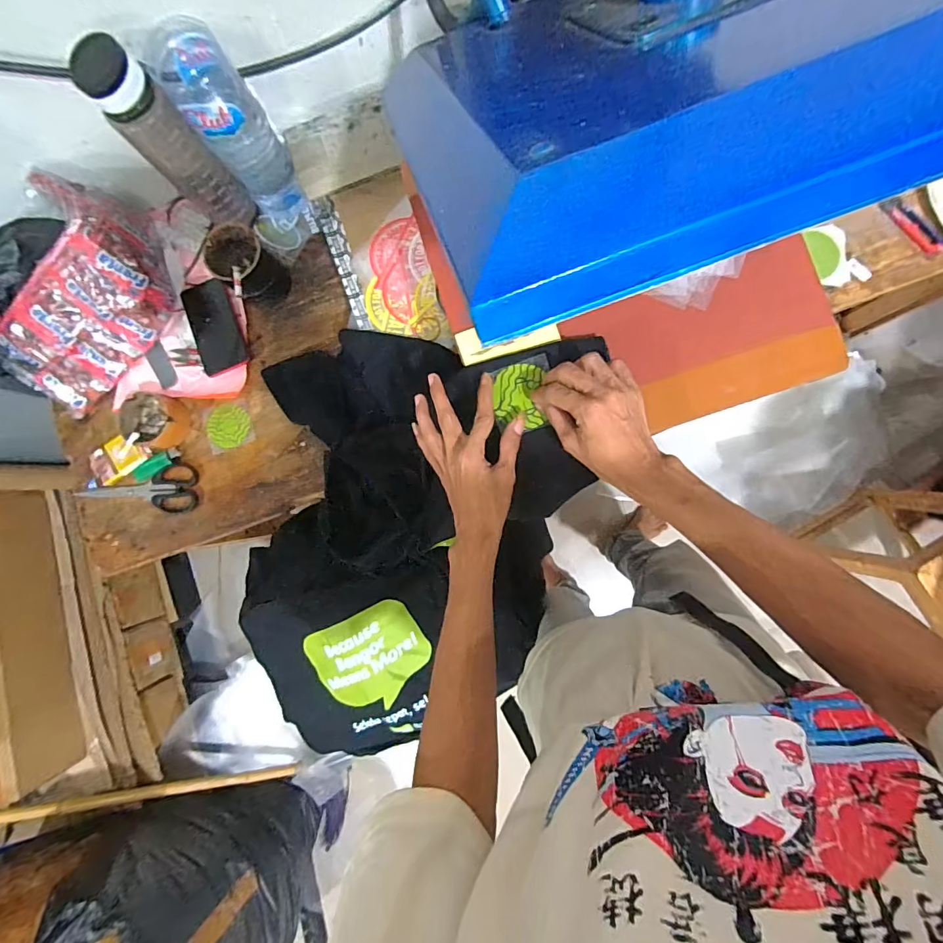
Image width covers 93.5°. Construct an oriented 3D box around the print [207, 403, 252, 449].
[{"bbox_3d":[-0.384,-0.071,0.704,0.066,0.007,0.067,0,87,4],"label":"print"}]

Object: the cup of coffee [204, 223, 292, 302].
[{"bbox_3d":[-0.337,-0.309,0.671,0.083,0.103,0.077,0,87,4],"label":"cup of coffee"}]

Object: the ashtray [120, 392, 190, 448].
[{"bbox_3d":[-0.491,-0.078,0.690,0.089,0.032,0.081,0,87,4],"label":"ashtray"}]

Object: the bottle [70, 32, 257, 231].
[{"bbox_3d":[-0.385,-0.417,0.587,0.075,0.246,0.059,-41,85,1],"label":"bottle"}]

